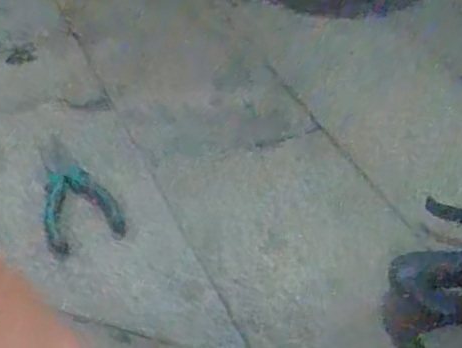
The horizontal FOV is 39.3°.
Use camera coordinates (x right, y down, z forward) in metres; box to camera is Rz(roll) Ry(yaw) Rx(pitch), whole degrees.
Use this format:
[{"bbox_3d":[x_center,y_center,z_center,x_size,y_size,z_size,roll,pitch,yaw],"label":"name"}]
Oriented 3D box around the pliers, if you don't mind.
[{"bbox_3d":[-0.160,0.016,0.663,0.072,0.014,0.155,-13,47,-14],"label":"pliers"}]

